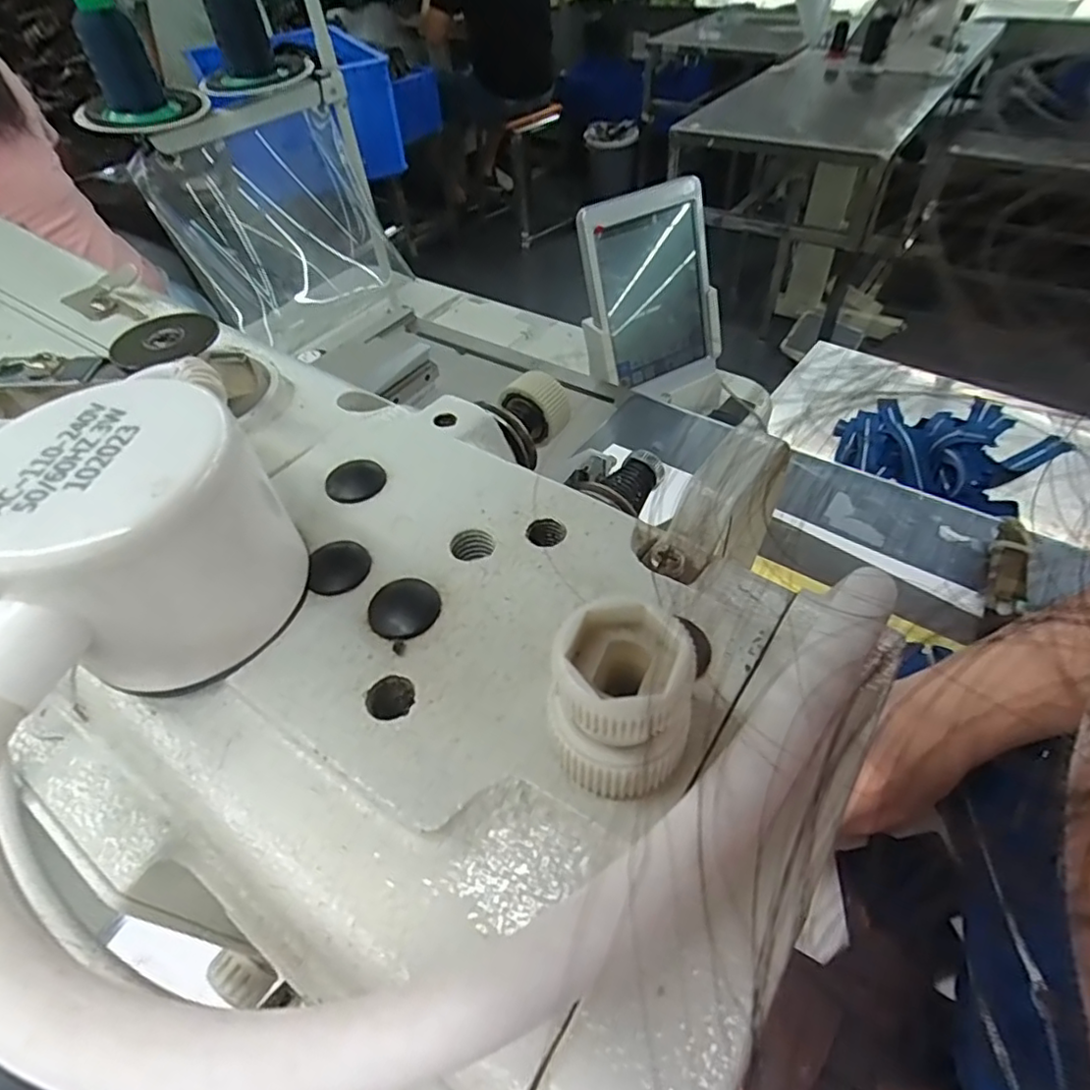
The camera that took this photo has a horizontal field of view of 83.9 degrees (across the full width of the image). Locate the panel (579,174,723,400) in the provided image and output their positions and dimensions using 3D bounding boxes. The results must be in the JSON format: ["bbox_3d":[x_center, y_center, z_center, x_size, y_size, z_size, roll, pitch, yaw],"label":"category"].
[{"bbox_3d":[0.124,-0.271,0.657,0.147,0.203,0.029,-26,33,-16],"label":"panel"}]

